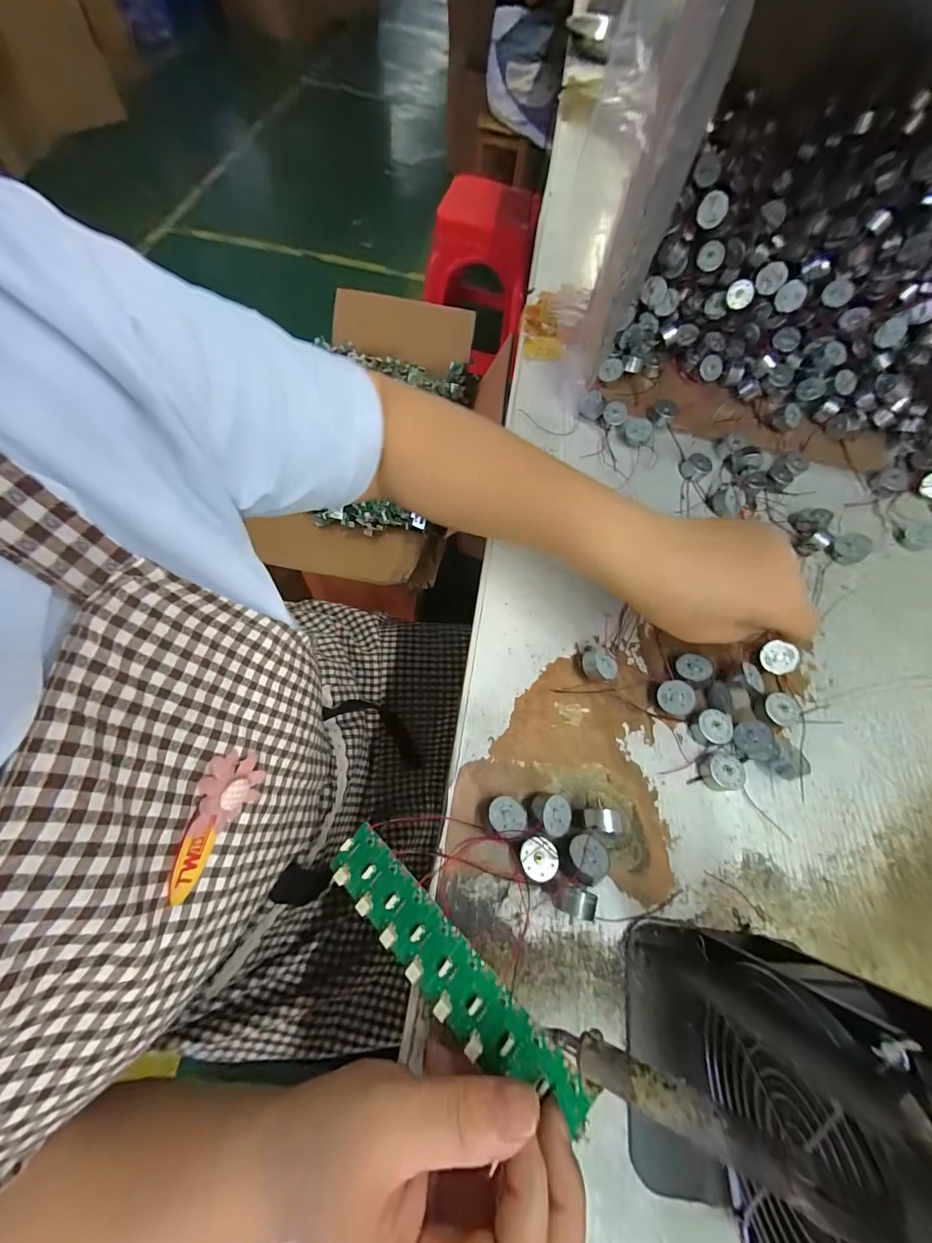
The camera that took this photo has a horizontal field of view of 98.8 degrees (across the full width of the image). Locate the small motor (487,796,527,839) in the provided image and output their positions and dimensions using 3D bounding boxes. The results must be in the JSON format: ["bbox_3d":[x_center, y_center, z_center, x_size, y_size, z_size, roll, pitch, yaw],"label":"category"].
[{"bbox_3d":[0.024,0.122,0.247,0.024,0.012,0.024,10,41,-9],"label":"small motor"}]

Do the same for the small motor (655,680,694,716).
[{"bbox_3d":[0.148,0.054,0.282,0.025,0.010,0.025,-6,75,22],"label":"small motor"}]

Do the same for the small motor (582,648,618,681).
[{"bbox_3d":[0.098,0.032,0.292,0.021,0.017,0.026,-30,72,-14],"label":"small motor"}]

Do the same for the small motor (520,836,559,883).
[{"bbox_3d":[0.043,0.143,0.242,0.022,0.012,0.023,1,67,-2],"label":"small motor"}]

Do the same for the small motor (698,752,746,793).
[{"bbox_3d":[0.171,0.100,0.267,0.022,0.014,0.023,1,67,-2],"label":"small motor"}]

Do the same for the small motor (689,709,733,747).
[{"bbox_3d":[0.171,0.074,0.279,0.025,0.013,0.022,-11,68,-7],"label":"small motor"}]

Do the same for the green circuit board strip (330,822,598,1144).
[{"bbox_3d":[-0.011,0.169,0.198,0.153,0.007,0.031,35,70,23],"label":"green circuit board strip"}]

